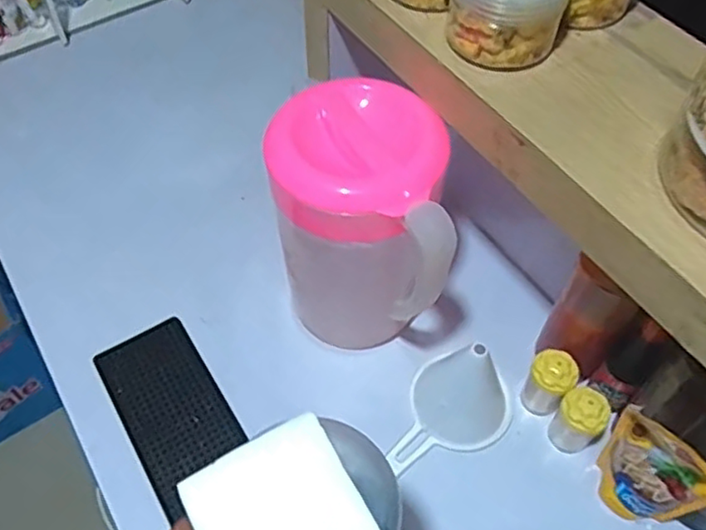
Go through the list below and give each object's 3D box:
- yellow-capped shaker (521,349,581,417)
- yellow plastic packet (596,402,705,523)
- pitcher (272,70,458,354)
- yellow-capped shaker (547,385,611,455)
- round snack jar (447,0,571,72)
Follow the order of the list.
[{"bbox_3d":[0.193,0.120,0.651,0.041,0.082,0.040,0,55,0],"label":"yellow-capped shaker"},{"bbox_3d":[0.256,0.184,0.567,0.037,0.116,0.096,-39,64,-24],"label":"yellow plastic packet"},{"bbox_3d":[0.007,-0.019,0.619,0.145,0.262,0.152,-8,56,-6],"label":"pitcher"},{"bbox_3d":[0.213,0.150,0.623,0.035,0.077,0.042,-39,64,-24],"label":"yellow-capped shaker"},{"bbox_3d":[0.123,-0.204,0.516,0.084,0.059,0.076,21,57,13],"label":"round snack jar"}]

